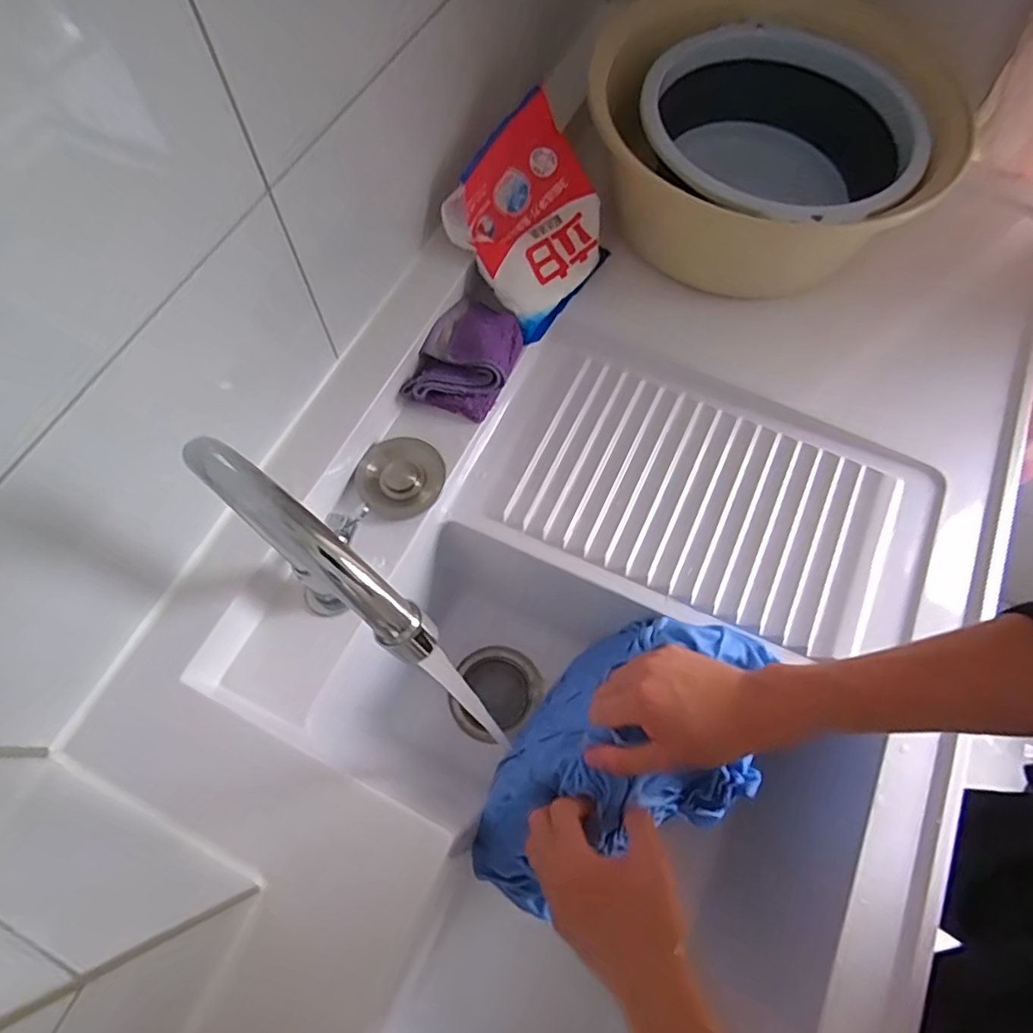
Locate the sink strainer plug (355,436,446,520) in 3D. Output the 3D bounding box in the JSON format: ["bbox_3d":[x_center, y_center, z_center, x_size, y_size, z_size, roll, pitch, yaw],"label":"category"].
[{"bbox_3d":[-0.112,-0.037,0.568,0.084,0.029,0.069,-32,112,-34],"label":"sink strainer plug"}]

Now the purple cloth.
[{"bbox_3d":[-0.046,-0.159,0.609,0.087,0.061,0.133,23,69,9],"label":"purple cloth"}]

